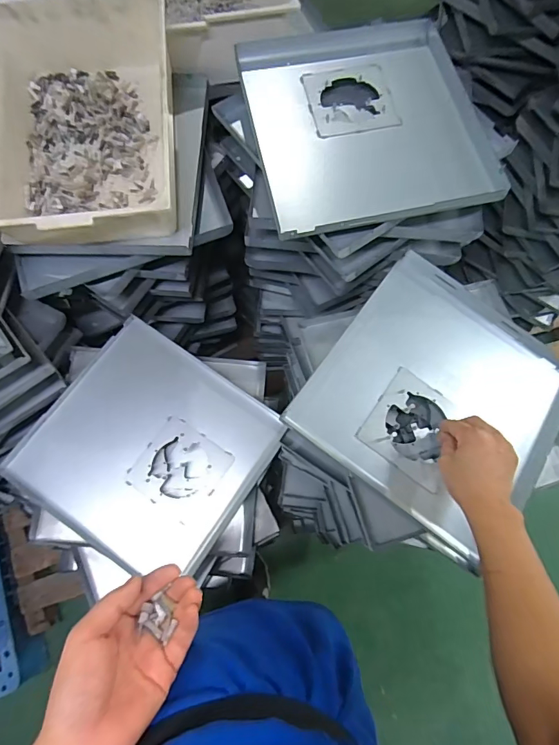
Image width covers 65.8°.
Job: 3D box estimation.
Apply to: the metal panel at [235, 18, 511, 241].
[{"bbox_3d":[0.125,-0.387,0.657,0.324,0.034,0.367,-11,73,-6],"label":"metal panel"}]

